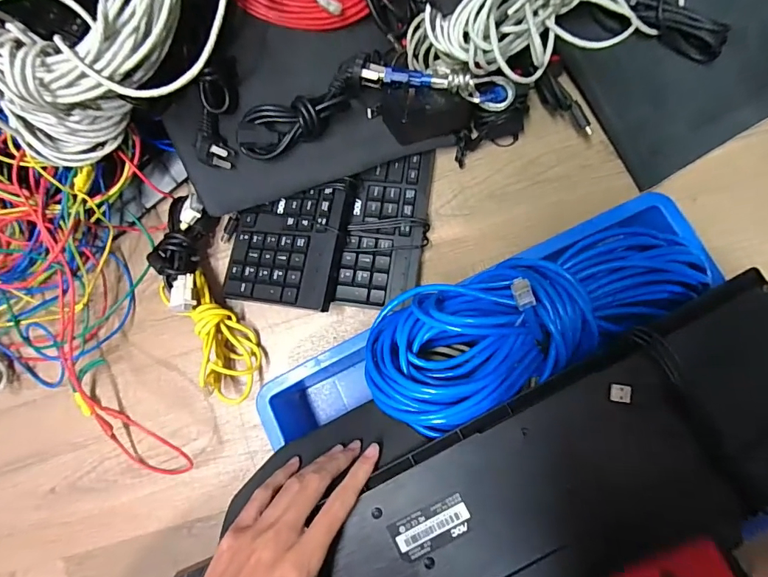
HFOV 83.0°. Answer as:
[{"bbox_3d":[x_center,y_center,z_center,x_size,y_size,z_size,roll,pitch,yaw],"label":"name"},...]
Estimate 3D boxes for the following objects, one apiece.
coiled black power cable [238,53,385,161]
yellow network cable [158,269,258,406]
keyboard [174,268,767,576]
[{"bbox_3d":[-0.073,-0.187,0.458,0.168,0.048,0.061,-25,81,1],"label":"coiled black power cable"},{"bbox_3d":[-0.191,0.049,0.482,0.062,0.053,0.161,-35,81,-1],"label":"yellow network cable"},{"bbox_3d":[0.102,0.157,0.308,0.470,0.018,0.139,-30,81,-1],"label":"keyboard"}]

